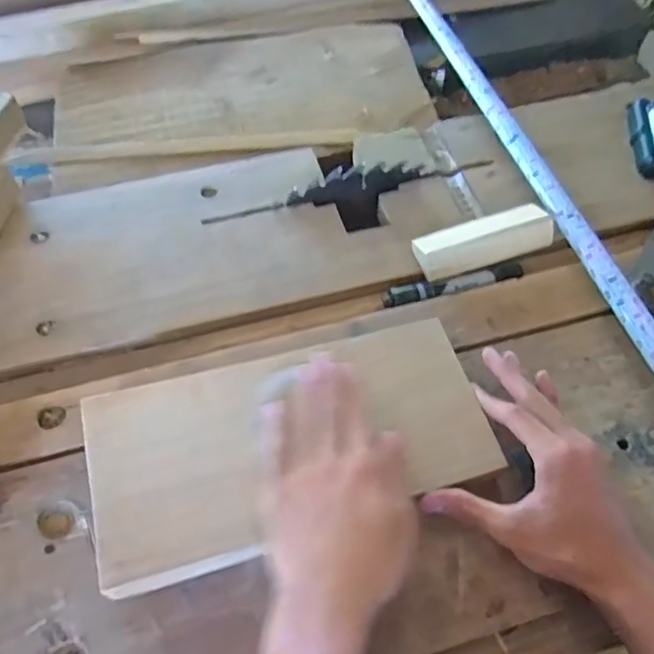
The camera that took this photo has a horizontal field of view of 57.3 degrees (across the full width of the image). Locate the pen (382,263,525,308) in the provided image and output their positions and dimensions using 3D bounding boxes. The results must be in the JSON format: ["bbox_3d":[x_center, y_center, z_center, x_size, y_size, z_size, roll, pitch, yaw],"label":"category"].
[{"bbox_3d":[0.118,-0.038,0.550,0.135,0.012,0.019,-13,59,-10],"label":"pen"}]

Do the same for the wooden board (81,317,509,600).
[{"bbox_3d":[-0.029,0.077,0.421,0.272,0.016,0.137,-17,59,-6],"label":"wooden board"}]

